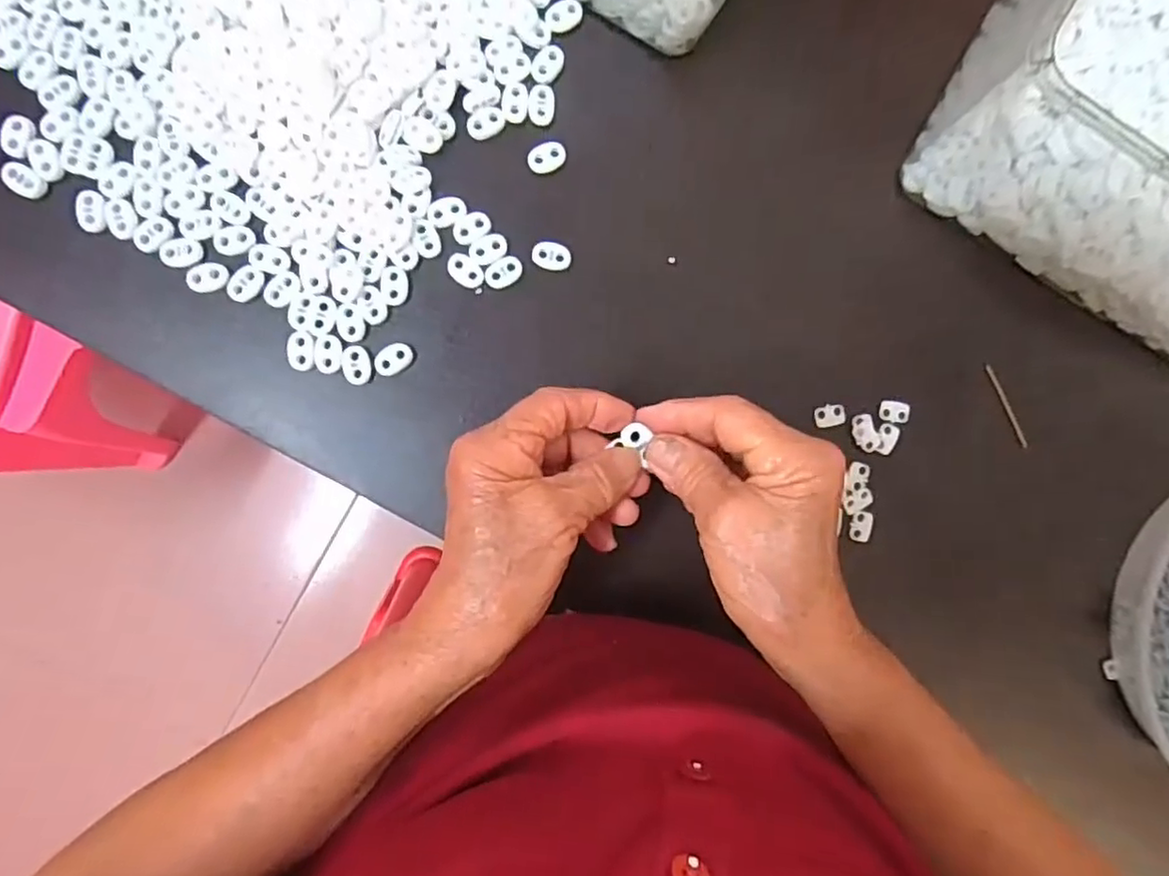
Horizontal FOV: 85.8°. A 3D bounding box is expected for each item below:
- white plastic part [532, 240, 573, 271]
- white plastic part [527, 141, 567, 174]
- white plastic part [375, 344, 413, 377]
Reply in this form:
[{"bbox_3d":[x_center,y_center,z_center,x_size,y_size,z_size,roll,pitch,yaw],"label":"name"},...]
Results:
[{"bbox_3d":[-0.019,-0.108,0.374,0.023,0.004,0.016,12,91,-4],"label":"white plastic part"},{"bbox_3d":[-0.022,-0.166,0.371,0.024,0.004,0.015,-34,93,-2],"label":"white plastic part"},{"bbox_3d":[-0.112,-0.046,0.369,0.023,0.004,0.015,-38,93,-2],"label":"white plastic part"}]

